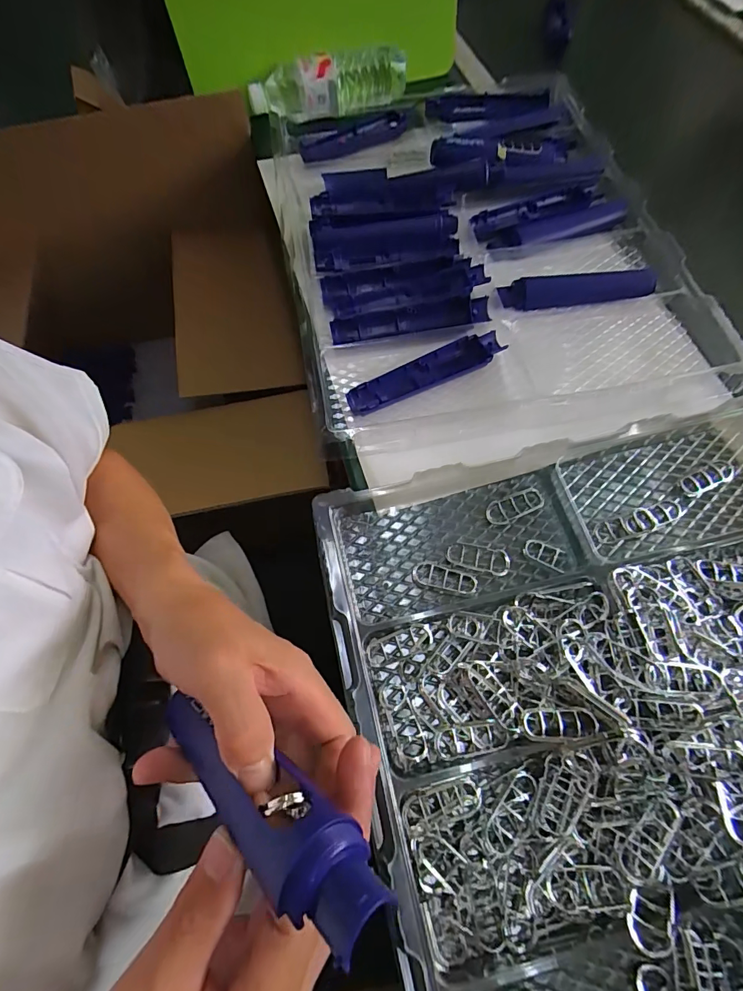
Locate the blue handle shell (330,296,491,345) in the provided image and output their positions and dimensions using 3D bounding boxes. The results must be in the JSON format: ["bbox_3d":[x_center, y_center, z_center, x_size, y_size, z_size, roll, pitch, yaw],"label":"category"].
[{"bbox_3d":[0.041,-0.183,0.465,0.167,0.022,0.032,-9,66,-2],"label":"blue handle shell"}]

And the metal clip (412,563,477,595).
[{"bbox_3d":[0.061,0.069,0.364,0.053,0.005,0.020,13,68,8],"label":"metal clip"}]

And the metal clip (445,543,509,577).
[{"bbox_3d":[0.091,0.054,0.372,0.052,0.005,0.023,9,67,6],"label":"metal clip"}]

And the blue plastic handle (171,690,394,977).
[{"bbox_3d":[-0.061,0.135,0.202,0.168,0.025,0.032,0,55,46],"label":"blue plastic handle"}]

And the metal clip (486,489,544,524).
[{"bbox_3d":[0.127,0.009,0.388,0.054,0.004,0.020,-19,67,-6],"label":"metal clip"}]

